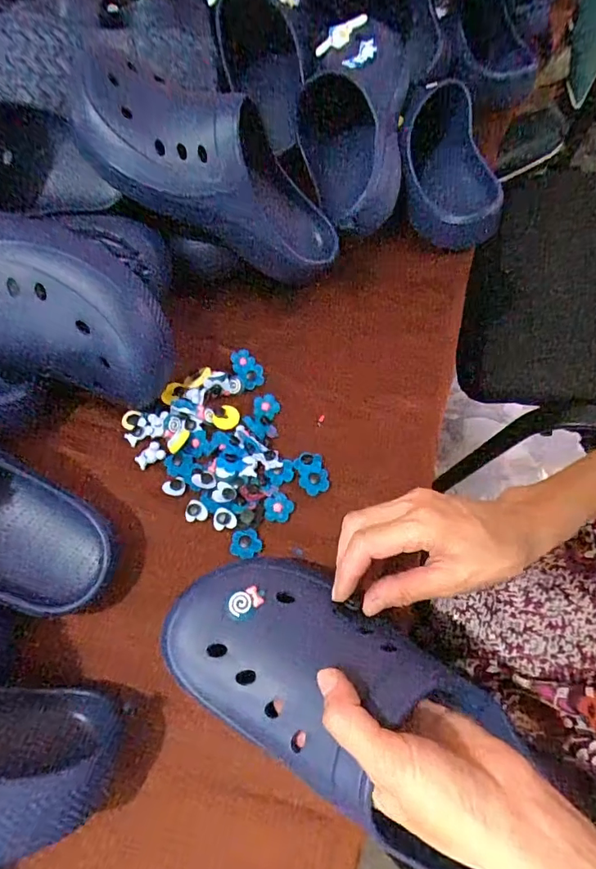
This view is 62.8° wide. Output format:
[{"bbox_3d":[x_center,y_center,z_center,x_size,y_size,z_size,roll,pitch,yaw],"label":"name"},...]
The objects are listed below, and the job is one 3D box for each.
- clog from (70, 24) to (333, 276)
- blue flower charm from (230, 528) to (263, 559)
[{"bbox_3d":[-0.074,-0.248,0.451,0.270,0.094,0.095,29,61,-22],"label":"clog"},{"bbox_3d":[-0.042,0.088,0.391,0.024,0.007,0.025,-2,61,3],"label":"blue flower charm"}]

